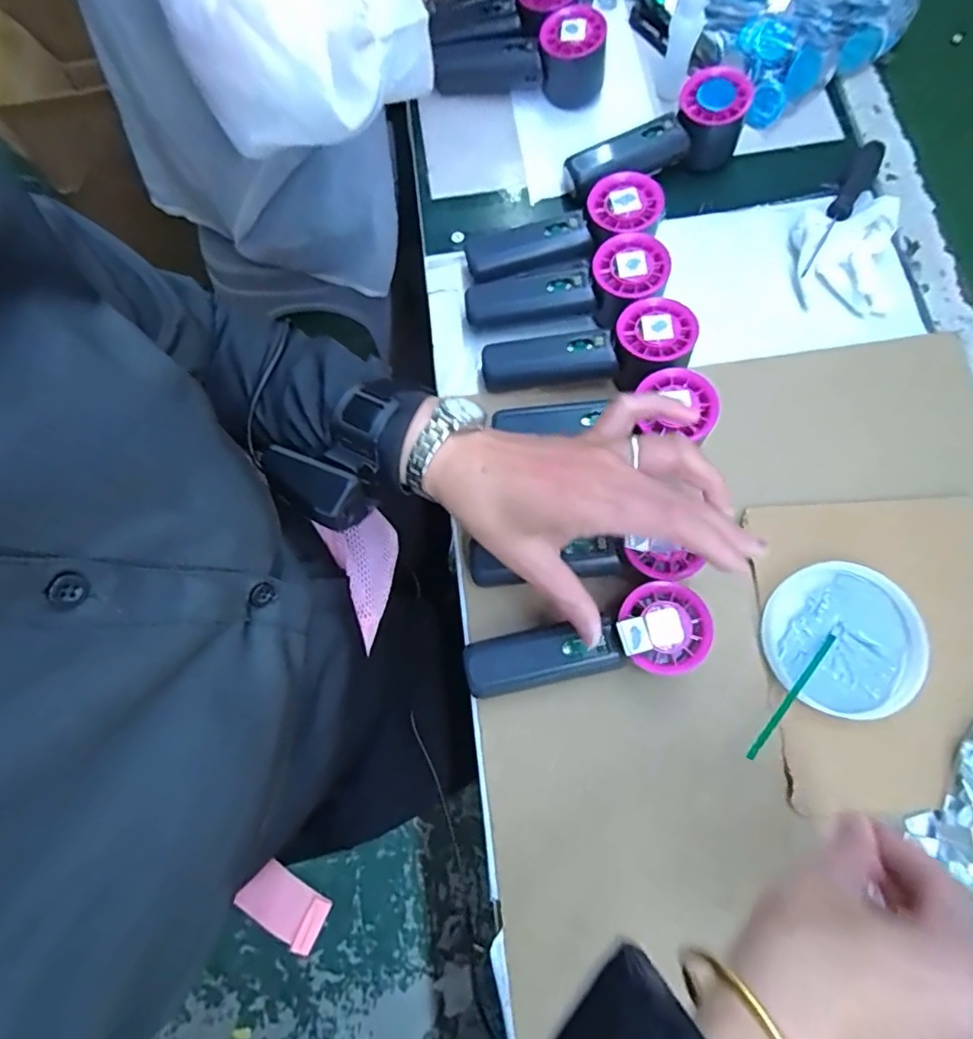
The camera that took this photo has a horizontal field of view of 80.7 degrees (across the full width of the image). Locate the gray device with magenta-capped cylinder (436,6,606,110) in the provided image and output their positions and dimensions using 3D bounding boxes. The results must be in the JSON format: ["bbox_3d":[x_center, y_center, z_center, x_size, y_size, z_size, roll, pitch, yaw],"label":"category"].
[{"bbox_3d":[0.034,-0.421,0.537,0.154,0.061,0.062,12,74,20],"label":"gray device with magenta-capped cylinder"}]

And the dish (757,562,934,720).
[{"bbox_3d":[0.245,0.083,0.396,0.106,0.022,0.098,0,74,1],"label":"dish"}]

